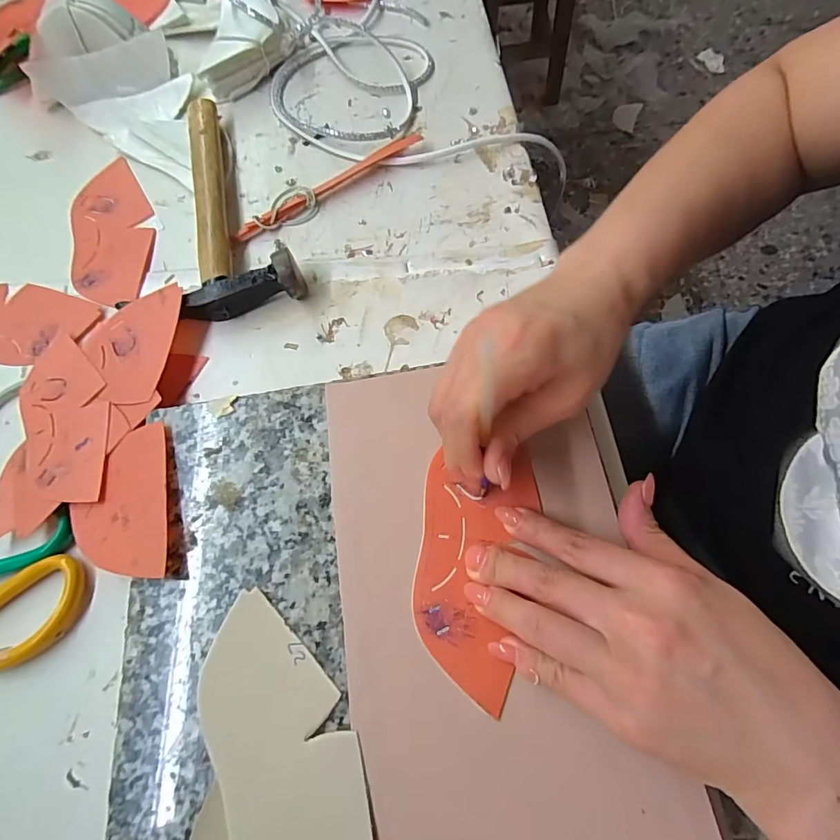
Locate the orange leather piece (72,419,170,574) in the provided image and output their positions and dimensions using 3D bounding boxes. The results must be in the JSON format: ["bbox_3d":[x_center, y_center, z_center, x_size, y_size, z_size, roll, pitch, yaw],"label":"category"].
[{"bbox_3d":[-0.185,0.055,0.281,0.072,0.004,0.096,-22,63,10],"label":"orange leather piece"}]

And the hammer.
[{"bbox_3d":[-0.181,-0.181,0.379,0.115,0.033,0.238,-20,69,-5],"label":"hammer"}]

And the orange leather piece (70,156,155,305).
[{"bbox_3d":[-0.267,-0.164,0.395,0.068,0.004,0.160,-19,67,-4],"label":"orange leather piece"}]

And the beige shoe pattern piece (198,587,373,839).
[{"bbox_3d":[-0.066,0.162,0.222,0.063,0.004,0.149,-27,66,-6],"label":"beige shoe pattern piece"}]

